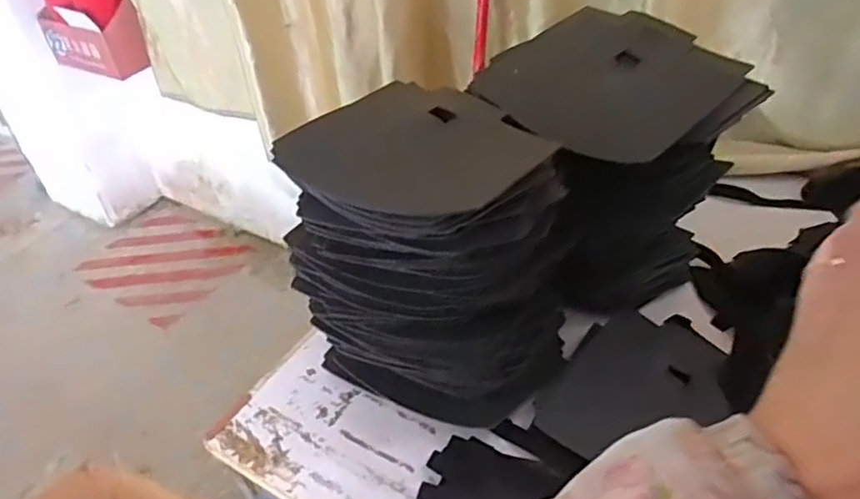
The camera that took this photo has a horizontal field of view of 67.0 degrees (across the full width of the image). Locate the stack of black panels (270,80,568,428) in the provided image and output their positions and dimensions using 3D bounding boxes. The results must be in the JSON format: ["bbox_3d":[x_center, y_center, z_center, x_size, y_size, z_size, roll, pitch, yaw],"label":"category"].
[{"bbox_3d":[-0.004,0.013,0.701,0.280,0.281,0.177,19,46,27],"label":"stack of black panels"}]

